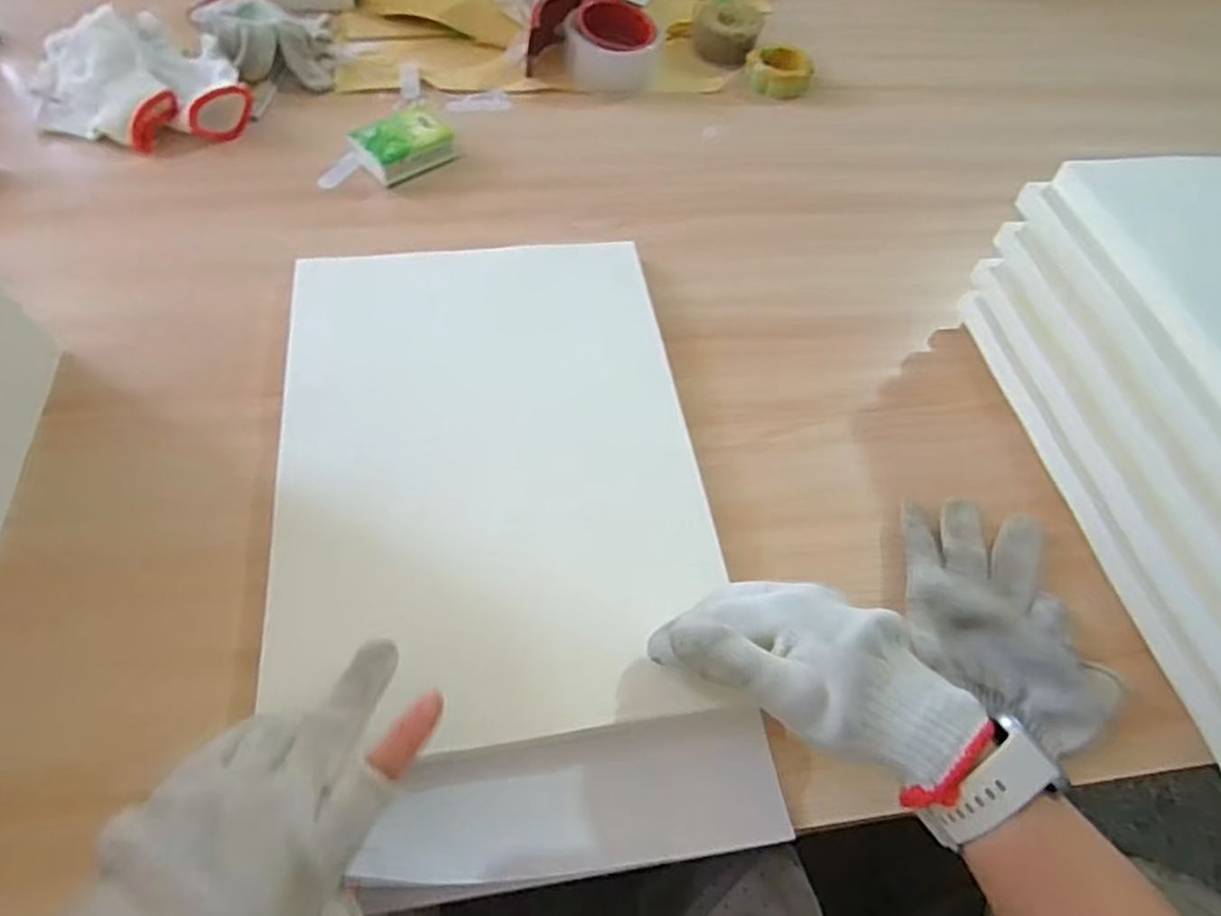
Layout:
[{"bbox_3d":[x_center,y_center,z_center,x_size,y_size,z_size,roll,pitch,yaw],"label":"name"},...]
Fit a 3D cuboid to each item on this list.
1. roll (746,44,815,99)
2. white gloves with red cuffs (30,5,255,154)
[{"bbox_3d":[0.178,-0.408,0.760,0.067,0.022,0.069,9,56,1],"label":"roll"},{"bbox_3d":[-0.425,-0.336,0.644,0.164,0.054,0.168,-28,63,-22],"label":"white gloves with red cuffs"}]

